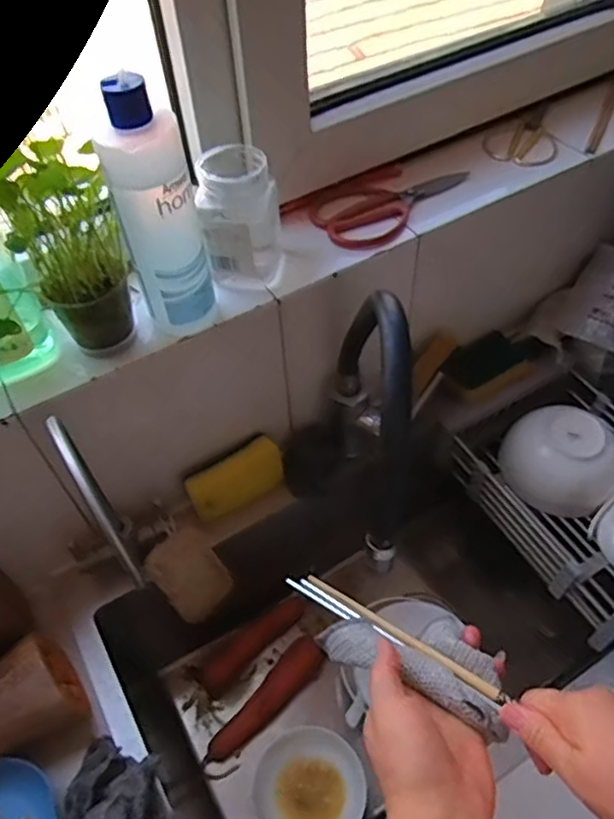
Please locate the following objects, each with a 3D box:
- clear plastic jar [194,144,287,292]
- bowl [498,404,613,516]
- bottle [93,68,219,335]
[{"bbox_3d":[-0.061,-0.180,0.594,0.069,0.109,0.082,-6,53,-1],"label":"clear plastic jar"},{"bbox_3d":[0.333,0.059,0.823,0.140,0.071,0.127,19,56,16],"label":"bowl"},{"bbox_3d":[-0.118,-0.158,0.506,0.065,0.201,0.059,-14,53,-8],"label":"bottle"}]

